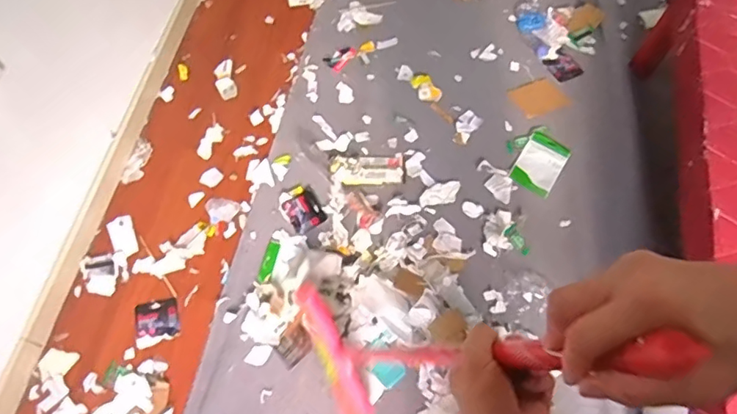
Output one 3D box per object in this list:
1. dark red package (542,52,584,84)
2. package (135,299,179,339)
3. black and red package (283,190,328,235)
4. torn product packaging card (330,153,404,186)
[{"bbox_3d":[0.630,-0.453,1.767,0.102,0.011,0.105,-27,68,-13],"label":"dark red package"},{"bbox_3d":[-0.520,0.277,1.349,0.100,0.009,0.099,-13,66,-8],"label":"package"},{"bbox_3d":[-0.174,0.013,1.486,0.091,0.012,0.105,-31,69,-15],"label":"black and red package"},{"bbox_3d":[0.001,-0.105,1.543,0.204,0.019,0.092,-6,65,-5],"label":"torn product packaging card"}]

